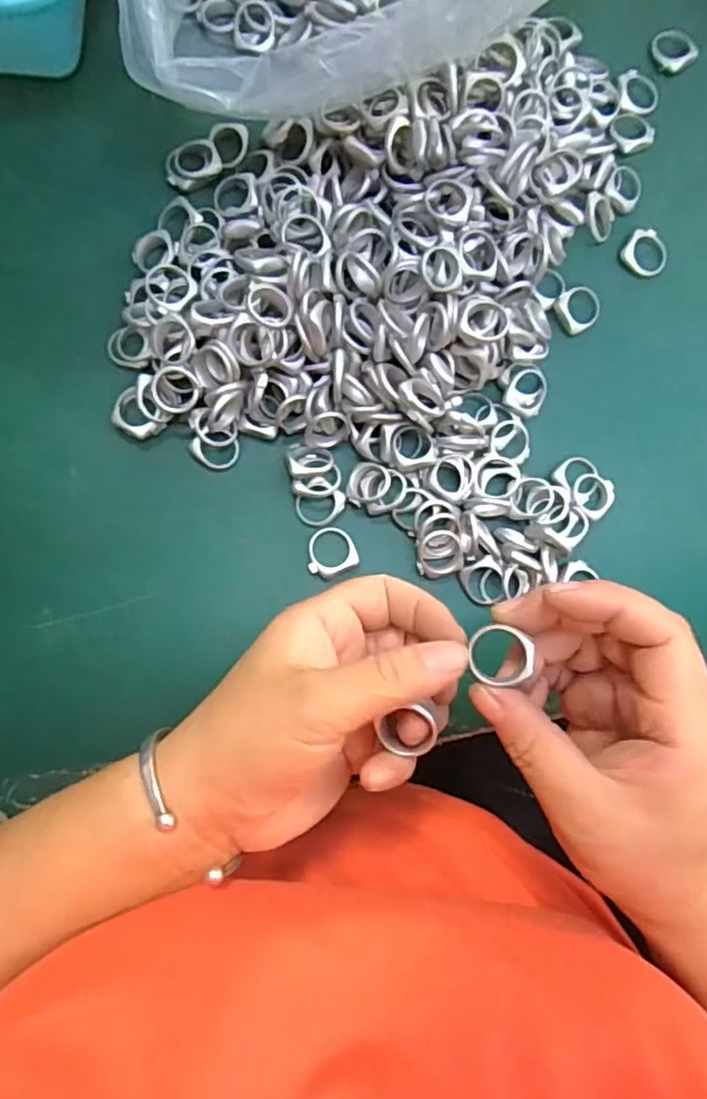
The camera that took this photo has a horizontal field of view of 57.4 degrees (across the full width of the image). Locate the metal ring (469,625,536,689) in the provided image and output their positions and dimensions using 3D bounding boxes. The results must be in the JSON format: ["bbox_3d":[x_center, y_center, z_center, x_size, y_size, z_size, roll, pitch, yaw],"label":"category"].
[{"bbox_3d":[0.054,0.038,0.234,0.021,0.009,0.022,0,84,-4],"label":"metal ring"}]

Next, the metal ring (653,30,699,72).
[{"bbox_3d":[0.173,-0.271,0.350,0.023,0.004,0.024,0,84,-4],"label":"metal ring"}]

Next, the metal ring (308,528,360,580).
[{"bbox_3d":[-0.011,0.001,0.304,0.023,0.004,0.023,0,84,-4],"label":"metal ring"}]

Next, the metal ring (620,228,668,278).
[{"bbox_3d":[0.152,-0.154,0.334,0.023,0.005,0.024,0,84,-4],"label":"metal ring"}]

